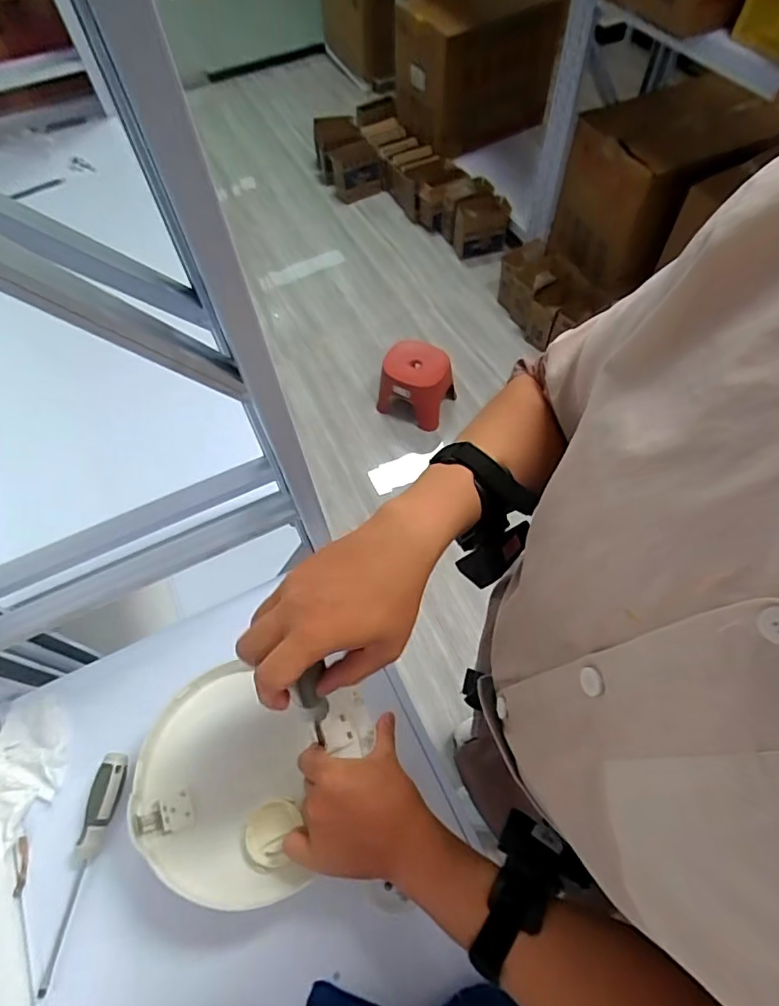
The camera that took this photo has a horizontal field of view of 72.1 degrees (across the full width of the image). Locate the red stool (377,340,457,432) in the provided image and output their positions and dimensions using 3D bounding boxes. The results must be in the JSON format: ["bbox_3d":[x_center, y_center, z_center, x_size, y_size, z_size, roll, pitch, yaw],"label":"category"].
[{"bbox_3d":[0.108,-0.421,1.903,0.238,0.219,0.226,-1,60,2],"label":"red stool"}]

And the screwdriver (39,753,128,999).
[{"bbox_3d":[-0.287,0.331,0.493,0.027,0.028,0.182,10,62,9],"label":"screwdriver"}]

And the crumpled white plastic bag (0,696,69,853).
[{"bbox_3d":[-0.360,0.257,0.531,0.071,0.034,0.133,-20,61,-8],"label":"crumpled white plastic bag"}]

